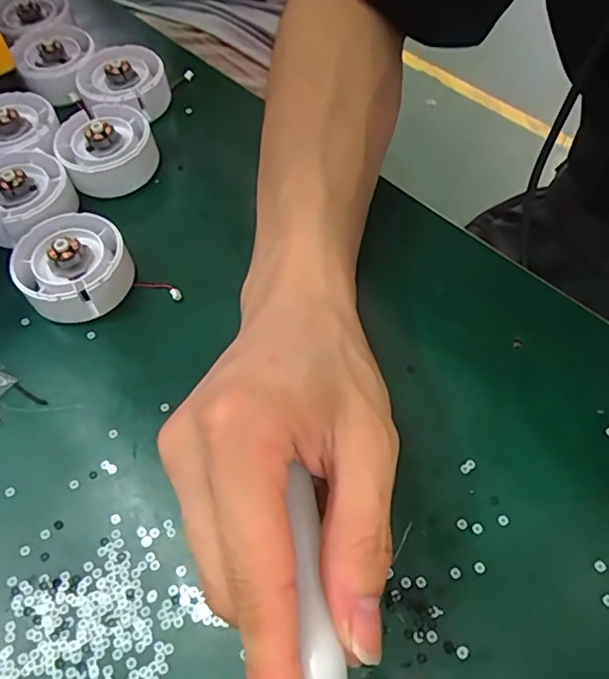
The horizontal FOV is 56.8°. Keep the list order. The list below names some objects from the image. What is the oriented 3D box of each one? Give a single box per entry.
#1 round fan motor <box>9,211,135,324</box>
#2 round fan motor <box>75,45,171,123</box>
[{"bbox_3d":[-0.115,-0.036,0.281,0.051,0.030,0.053,-1,58,2],"label":"round fan motor"},{"bbox_3d":[-0.114,-0.161,0.354,0.052,0.020,0.048,-1,58,2],"label":"round fan motor"}]

